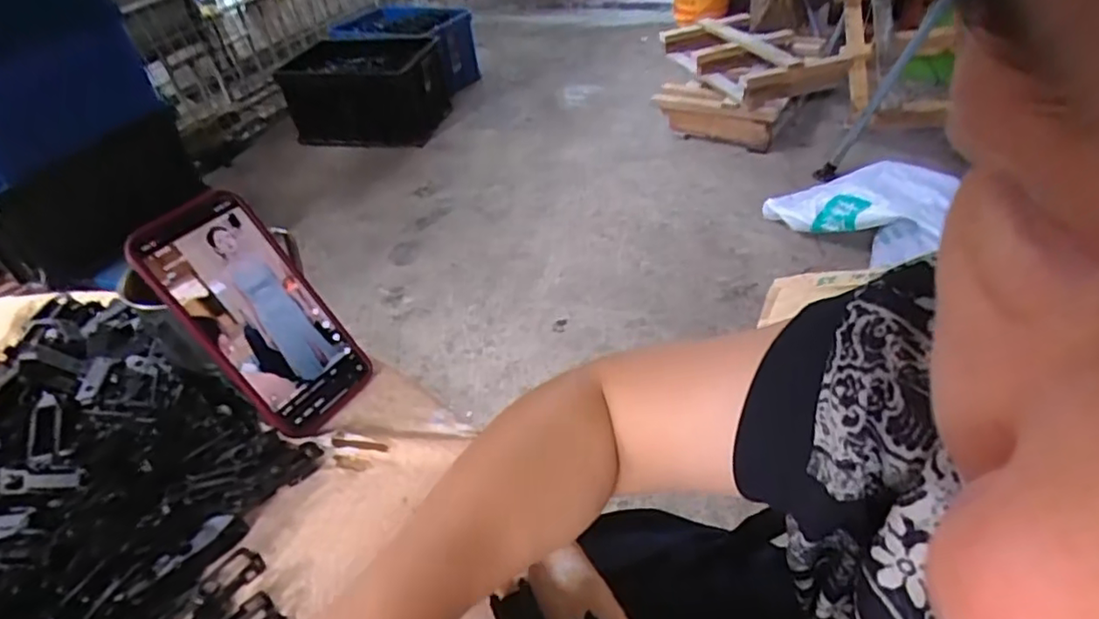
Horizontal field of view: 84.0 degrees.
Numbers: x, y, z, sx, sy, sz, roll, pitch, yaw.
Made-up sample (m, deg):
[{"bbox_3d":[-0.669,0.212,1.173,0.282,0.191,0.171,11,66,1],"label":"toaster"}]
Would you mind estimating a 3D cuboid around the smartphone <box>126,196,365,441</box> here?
[{"bbox_3d":[-0.189,0.005,0.398,0.007,0.159,0.073,-7,32,50],"label":"smartphone"}]

